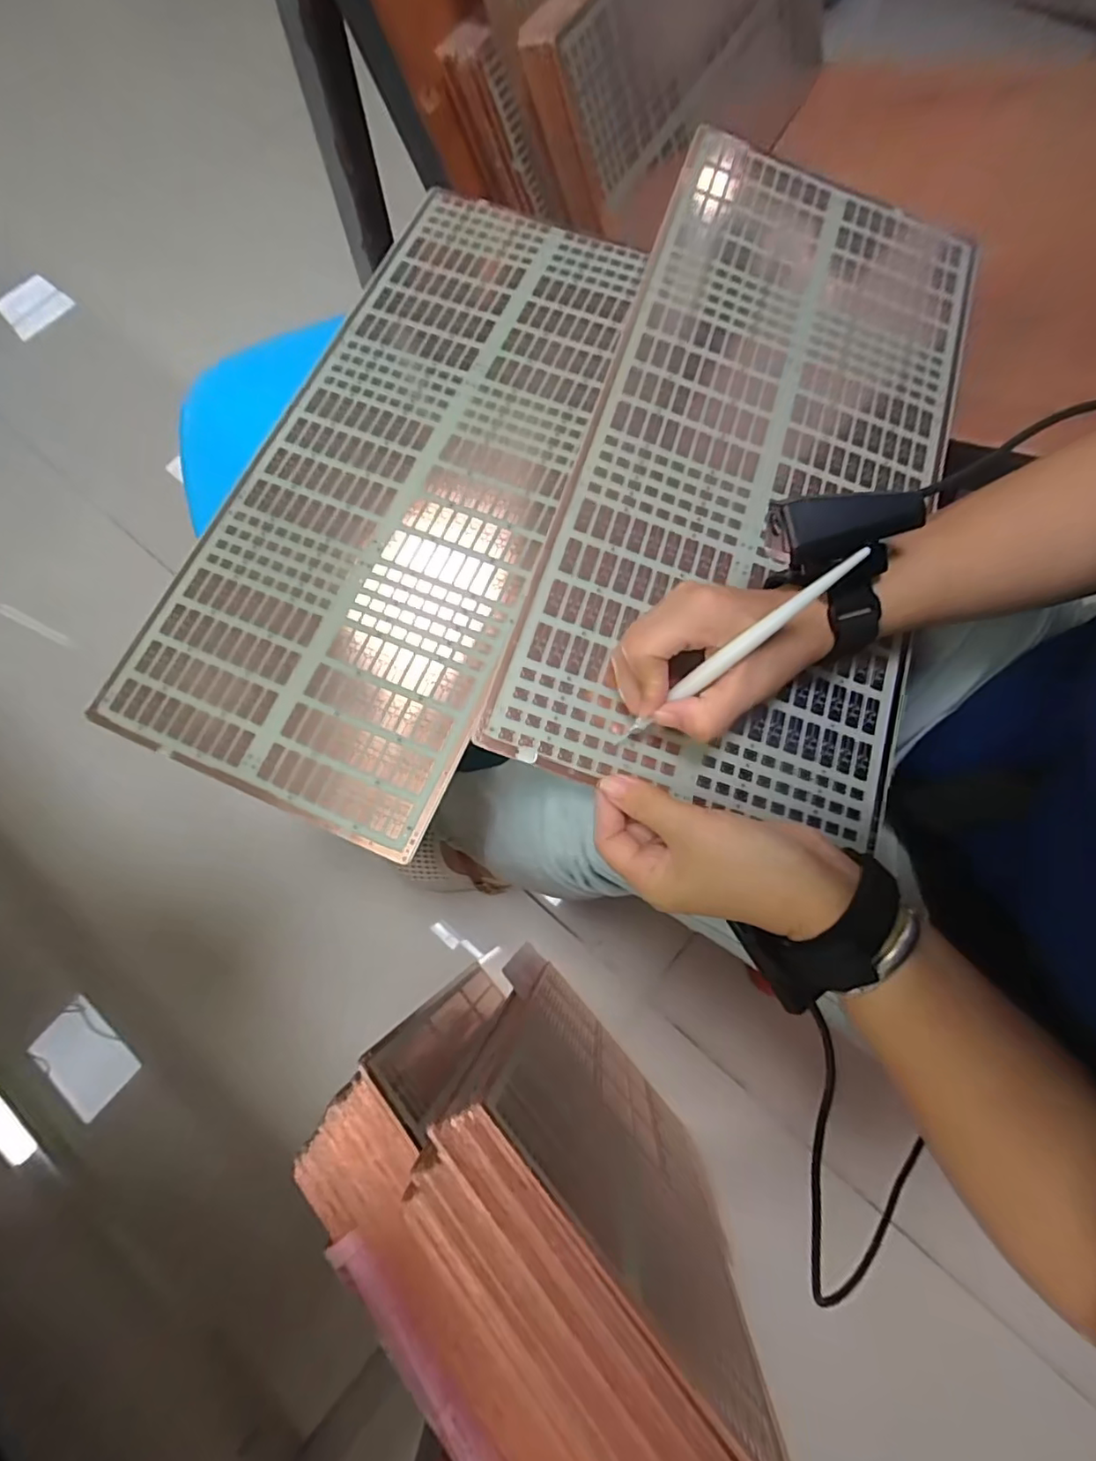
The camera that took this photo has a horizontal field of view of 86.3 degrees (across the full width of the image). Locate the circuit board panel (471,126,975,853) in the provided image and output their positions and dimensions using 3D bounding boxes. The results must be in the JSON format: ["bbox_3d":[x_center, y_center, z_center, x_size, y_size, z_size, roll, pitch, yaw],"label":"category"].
[{"bbox_3d":[0.150,-0.193,0.397,0.233,0.008,0.512,20,75,-3],"label":"circuit board panel"}]

